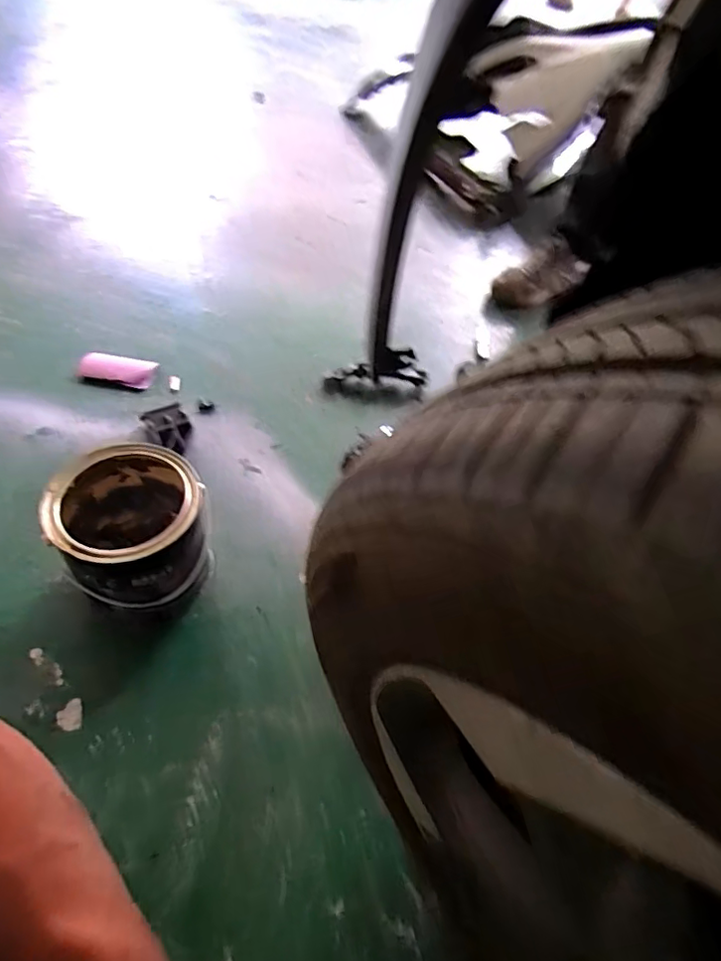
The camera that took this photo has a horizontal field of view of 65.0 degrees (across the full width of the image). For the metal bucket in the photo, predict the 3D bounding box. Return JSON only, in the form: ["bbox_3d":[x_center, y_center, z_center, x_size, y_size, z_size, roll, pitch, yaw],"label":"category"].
[{"bbox_3d":[-0.268,0.064,0.675,0.157,0.164,0.168,4,51,-5],"label":"metal bucket"}]

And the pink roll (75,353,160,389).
[{"bbox_3d":[-0.413,-0.189,0.959,0.121,0.022,0.059,7,51,-3],"label":"pink roll"}]

